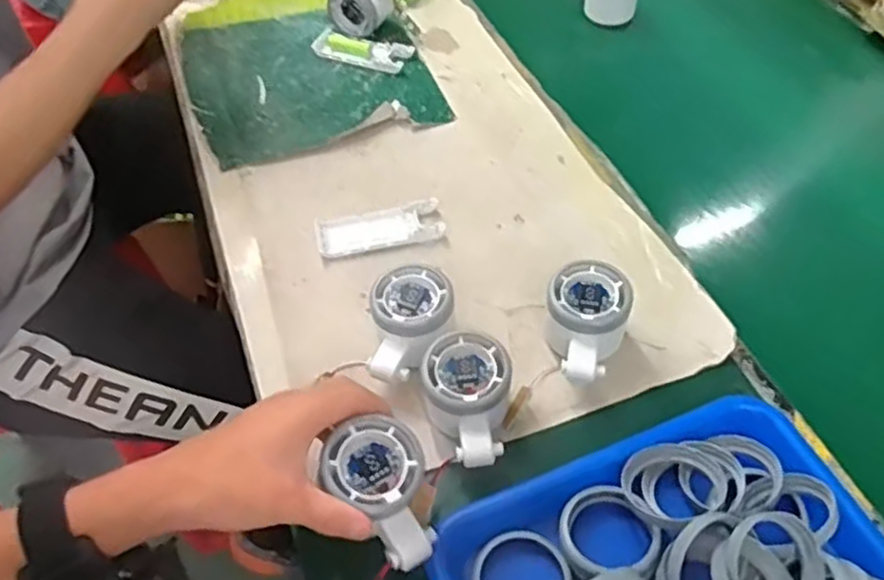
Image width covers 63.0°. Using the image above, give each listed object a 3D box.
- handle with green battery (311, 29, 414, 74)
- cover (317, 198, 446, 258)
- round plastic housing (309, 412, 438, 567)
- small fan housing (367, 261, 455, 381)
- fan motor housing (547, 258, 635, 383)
[{"bbox_3d":[-0.085,-0.254,0.763,0.102,0.016,0.036,15,52,12],"label":"handle with green battery"},{"bbox_3d":[-0.051,-0.053,0.599,0.102,0.008,0.041,-11,51,-9],"label":"cover"},{"bbox_3d":[-0.032,0.112,0.410,0.080,0.041,0.052,44,60,10],"label":"round plastic housing"},{"bbox_3d":[-0.020,0.027,0.506,0.055,0.051,0.078,1,50,1],"label":"small fan housing"},{"bbox_3d":[0.099,0.026,0.506,0.056,0.051,0.080,19,53,15],"label":"fan motor housing"}]

